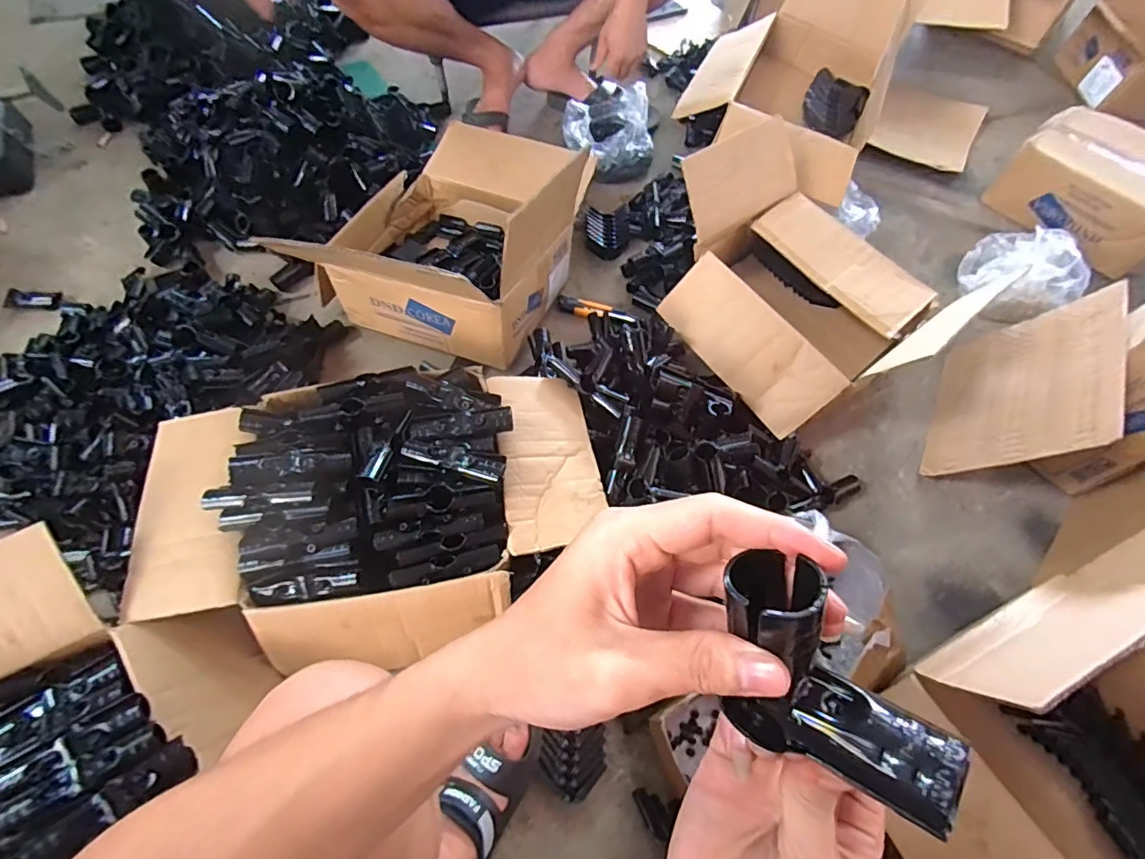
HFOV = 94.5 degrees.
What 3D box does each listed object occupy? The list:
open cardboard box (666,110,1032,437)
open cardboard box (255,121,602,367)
[{"bbox_3d":[0.378,-0.245,0.919,0.383,0.261,0.445,-32,69,-18],"label":"open cardboard box"},{"bbox_3d":[-0.188,-0.382,0.933,0.369,0.283,0.480,20,63,7],"label":"open cardboard box"}]

